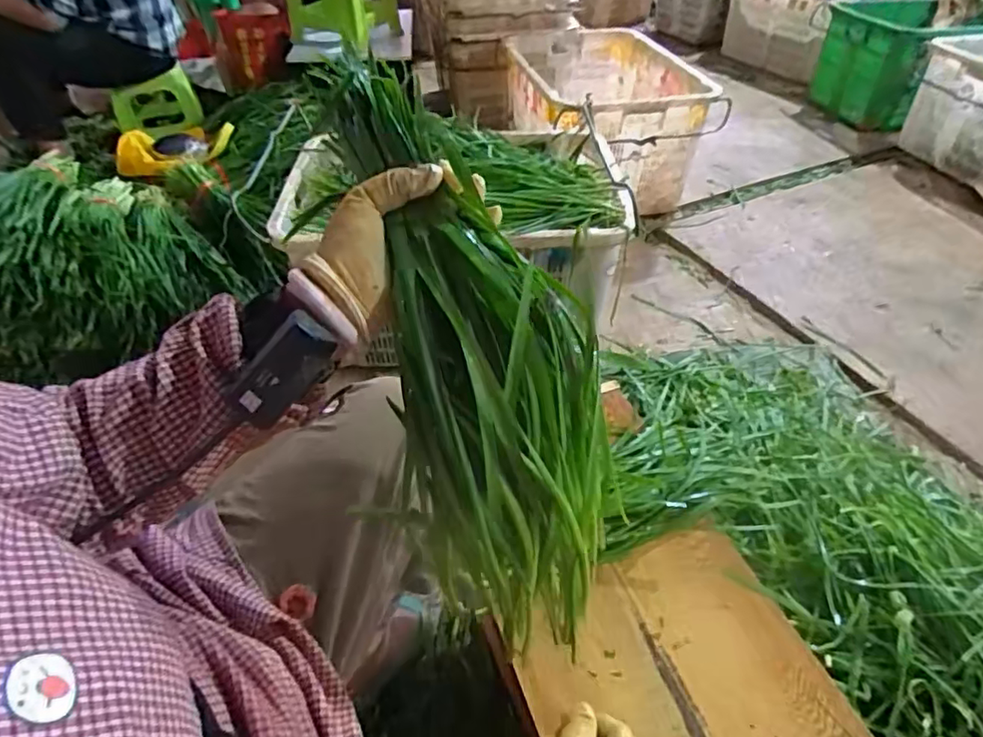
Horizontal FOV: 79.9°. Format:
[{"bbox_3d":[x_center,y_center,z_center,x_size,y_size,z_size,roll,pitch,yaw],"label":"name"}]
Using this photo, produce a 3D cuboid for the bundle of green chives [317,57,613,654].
[{"bbox_3d":[-0.007,-0.015,0.414,0.142,0.093,0.428,-17,90,-17],"label":"bundle of green chives"}]

